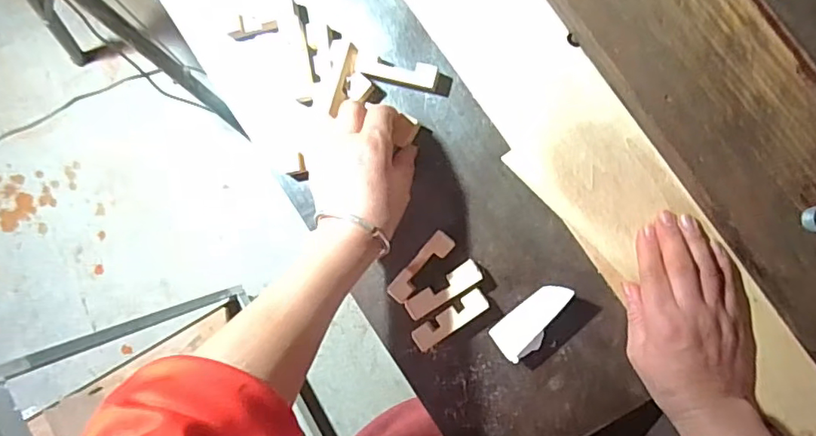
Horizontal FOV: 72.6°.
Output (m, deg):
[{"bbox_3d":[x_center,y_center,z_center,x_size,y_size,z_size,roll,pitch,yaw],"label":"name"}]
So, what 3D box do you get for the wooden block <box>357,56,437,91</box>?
[{"bbox_3d":[-0.009,-0.143,0.540,0.076,0.015,0.024,14,92,9],"label":"wooden block"}]

